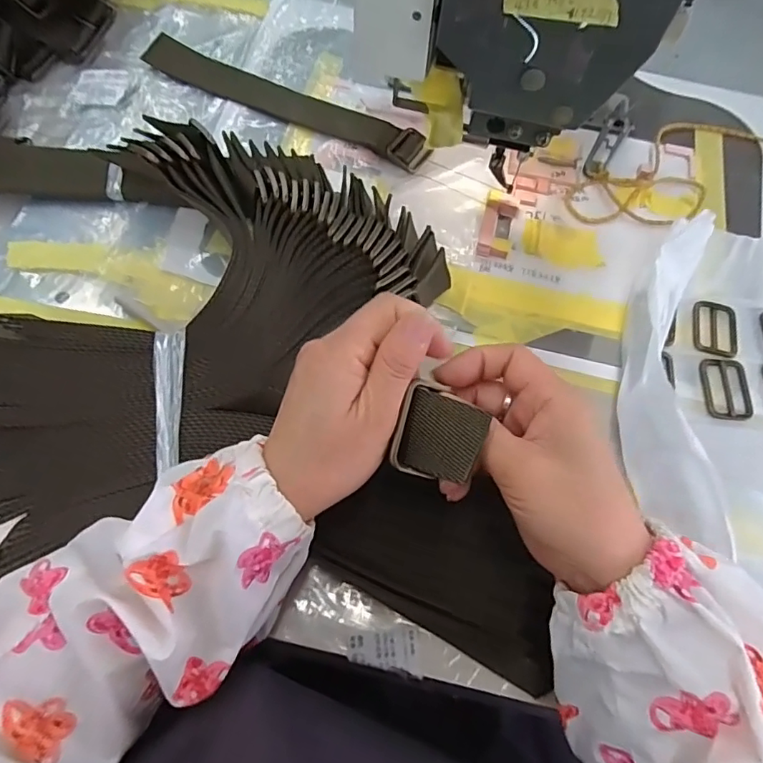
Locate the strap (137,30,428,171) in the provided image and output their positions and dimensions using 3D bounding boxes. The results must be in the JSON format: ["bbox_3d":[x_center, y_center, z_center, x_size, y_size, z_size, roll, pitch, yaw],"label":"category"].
[{"bbox_3d":[-0.084,-0.245,0.449,0.269,0.014,0.040,25,67,9],"label":"strap"}]

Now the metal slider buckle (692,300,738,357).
[{"bbox_3d":[0.240,-0.038,0.372,0.031,0.004,0.044,14,66,5],"label":"metal slider buckle"}]

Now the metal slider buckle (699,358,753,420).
[{"bbox_3d":[0.235,0.005,0.352,0.031,0.004,0.045,6,65,1],"label":"metal slider buckle"}]

